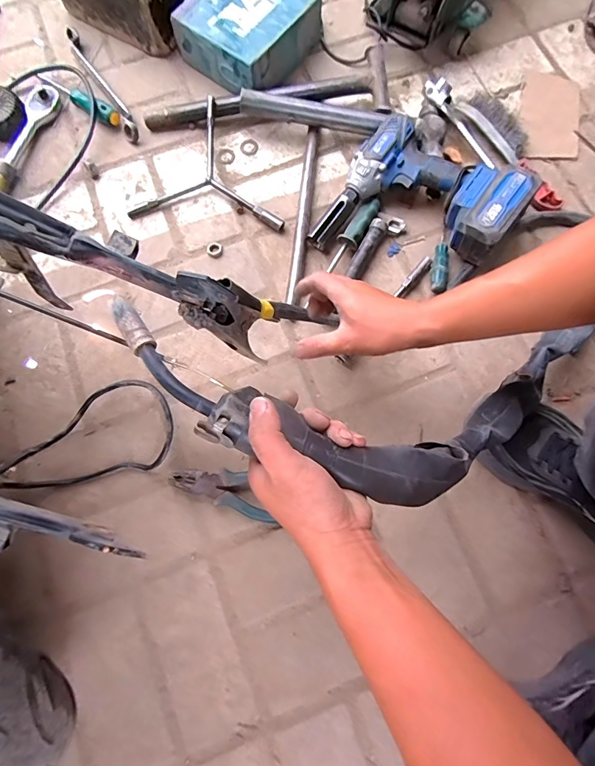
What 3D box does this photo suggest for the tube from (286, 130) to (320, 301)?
[{"bbox_3d":[0.008,-0.255,0.622,0.019,0.025,0.286,6,76,1],"label":"tube"}]

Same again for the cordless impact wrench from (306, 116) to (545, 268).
[{"bbox_3d":[0.165,-0.240,0.581,0.234,0.102,0.208,38,78,8],"label":"cordless impact wrench"}]

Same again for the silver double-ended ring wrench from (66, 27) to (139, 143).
[{"bbox_3d":[-0.324,-0.495,0.682,0.027,0.024,0.263,-31,78,-8],"label":"silver double-ended ring wrench"}]

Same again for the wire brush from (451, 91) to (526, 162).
[{"bbox_3d":[0.304,-0.401,0.651,0.051,0.036,0.129,-43,80,-10],"label":"wire brush"}]

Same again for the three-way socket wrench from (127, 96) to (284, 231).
[{"bbox_3d":[-0.126,-0.332,0.630,0.229,0.036,0.191,6,76,1],"label":"three-way socket wrench"}]

